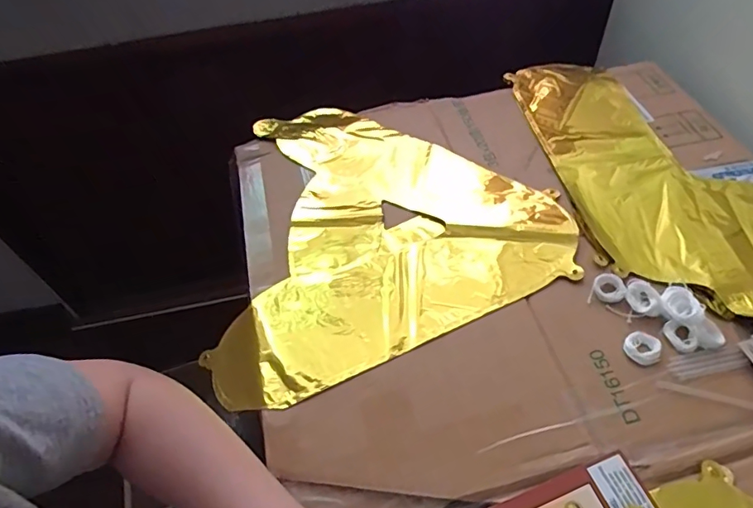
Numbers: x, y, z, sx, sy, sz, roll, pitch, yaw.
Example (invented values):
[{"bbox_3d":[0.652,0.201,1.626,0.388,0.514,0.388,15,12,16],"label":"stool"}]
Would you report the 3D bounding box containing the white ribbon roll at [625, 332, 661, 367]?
[{"bbox_3d":[0.223,0.078,0.423,0.026,0.006,0.028,-2,52,3],"label":"white ribbon roll"}]

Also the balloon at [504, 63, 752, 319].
[{"bbox_3d":[0.306,-0.109,0.569,0.240,0.026,0.408,-16,53,-8],"label":"balloon"}]

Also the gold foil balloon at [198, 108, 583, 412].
[{"bbox_3d":[-0.025,-0.053,0.542,0.357,0.008,0.354,-21,53,-12],"label":"gold foil balloon"}]

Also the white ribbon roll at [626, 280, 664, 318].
[{"bbox_3d":[0.236,0.040,0.448,0.029,0.008,0.033,7,53,10],"label":"white ribbon roll"}]

